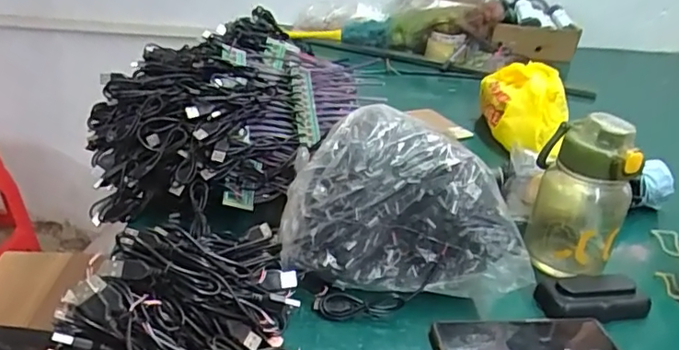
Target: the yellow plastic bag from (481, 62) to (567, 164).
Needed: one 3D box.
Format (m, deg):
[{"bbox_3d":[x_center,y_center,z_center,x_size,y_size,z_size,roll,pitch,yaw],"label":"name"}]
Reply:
[{"bbox_3d":[0.295,-0.113,0.891,0.111,0.108,0.137,6,28,3],"label":"yellow plastic bag"}]

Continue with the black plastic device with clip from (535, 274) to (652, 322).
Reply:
[{"bbox_3d":[0.256,0.123,0.545,0.107,0.035,0.040,5,27,-5],"label":"black plastic device with clip"}]

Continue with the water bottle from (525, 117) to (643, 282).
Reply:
[{"bbox_3d":[0.249,0.032,0.579,0.094,0.192,0.102,21,30,24],"label":"water bottle"}]

